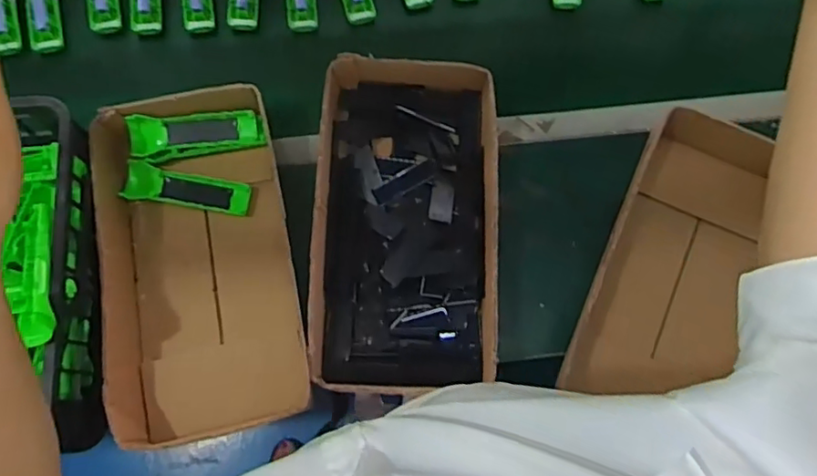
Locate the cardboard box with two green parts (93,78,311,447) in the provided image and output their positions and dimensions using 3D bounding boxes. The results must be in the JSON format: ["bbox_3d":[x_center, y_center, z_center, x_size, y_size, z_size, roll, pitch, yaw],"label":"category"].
[{"bbox_3d":[-0.267,0.030,0.739,0.221,0.090,0.413,-10,74,-5],"label":"cardboard box with two green parts"}]

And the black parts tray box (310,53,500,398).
[{"bbox_3d":[-0.005,-0.018,0.753,0.227,0.082,0.425,2,73,0],"label":"black parts tray box"}]

